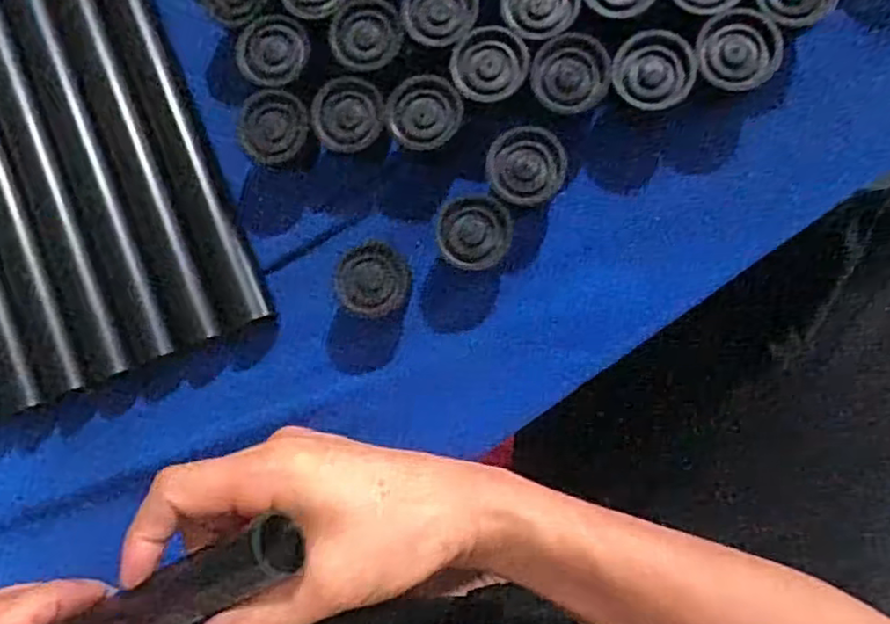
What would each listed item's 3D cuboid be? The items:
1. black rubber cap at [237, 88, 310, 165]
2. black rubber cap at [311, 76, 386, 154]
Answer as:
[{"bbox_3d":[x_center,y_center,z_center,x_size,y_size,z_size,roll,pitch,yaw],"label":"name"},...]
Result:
[{"bbox_3d":[-0.081,-0.088,0.332,0.032,0.028,0.033,0,88,8],"label":"black rubber cap"},{"bbox_3d":[-0.044,-0.093,0.330,0.034,0.029,0.034,0,88,8],"label":"black rubber cap"}]

